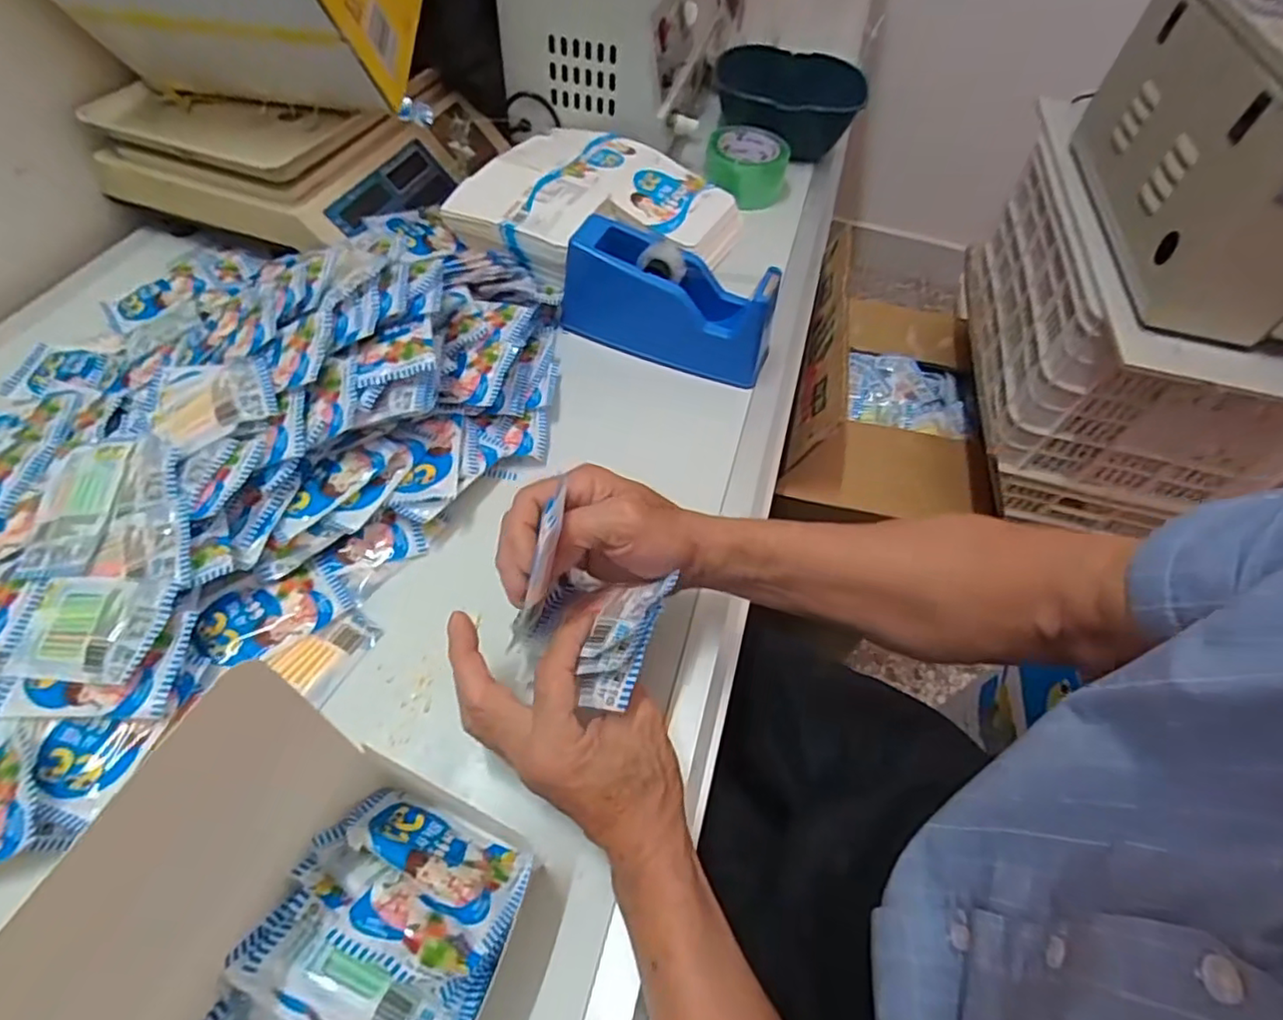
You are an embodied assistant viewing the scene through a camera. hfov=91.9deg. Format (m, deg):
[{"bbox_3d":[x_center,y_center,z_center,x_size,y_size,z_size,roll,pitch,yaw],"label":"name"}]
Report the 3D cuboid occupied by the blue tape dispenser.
[{"bbox_3d":[0.026,-0.199,0.596,0.199,0.097,0.064,20,55,8],"label":"blue tape dispenser"}]

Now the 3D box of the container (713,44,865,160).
[{"bbox_3d":[0.213,-0.595,0.912,0.215,0.081,0.196,10,55,2],"label":"container"}]

